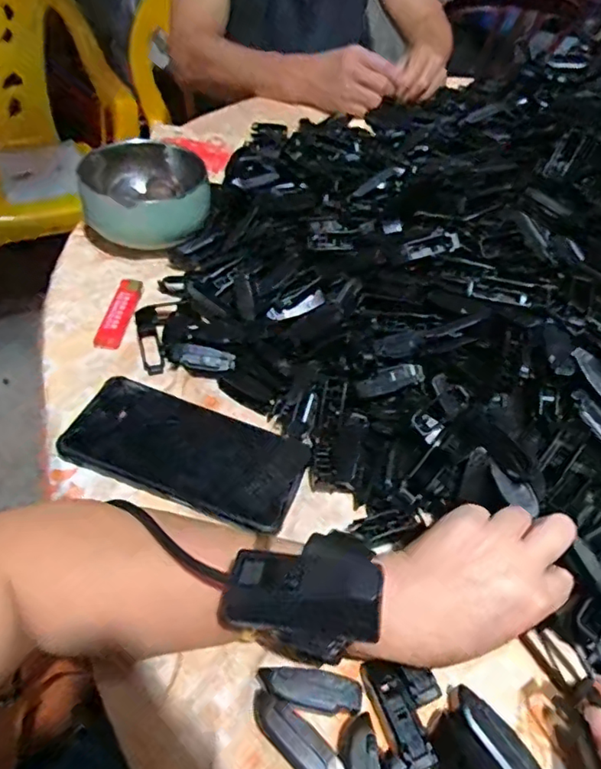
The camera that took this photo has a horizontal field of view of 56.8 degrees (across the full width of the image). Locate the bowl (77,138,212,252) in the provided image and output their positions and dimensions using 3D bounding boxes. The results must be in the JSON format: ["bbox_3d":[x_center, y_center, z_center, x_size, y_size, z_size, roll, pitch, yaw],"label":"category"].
[{"bbox_3d":[-0.151,-0.183,0.547,0.120,0.069,0.109,-7,49,-13],"label":"bowl"}]

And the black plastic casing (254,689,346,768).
[{"bbox_3d":[-0.002,0.182,0.286,0.056,0.012,0.020,35,53,23],"label":"black plastic casing"}]

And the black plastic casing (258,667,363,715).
[{"bbox_3d":[0.005,0.162,0.297,0.055,0.005,0.018,11,48,3],"label":"black plastic casing"}]

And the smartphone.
[{"bbox_3d":[-0.079,0.045,0.395,0.163,0.010,0.080,19,48,10],"label":"smartphone"}]

